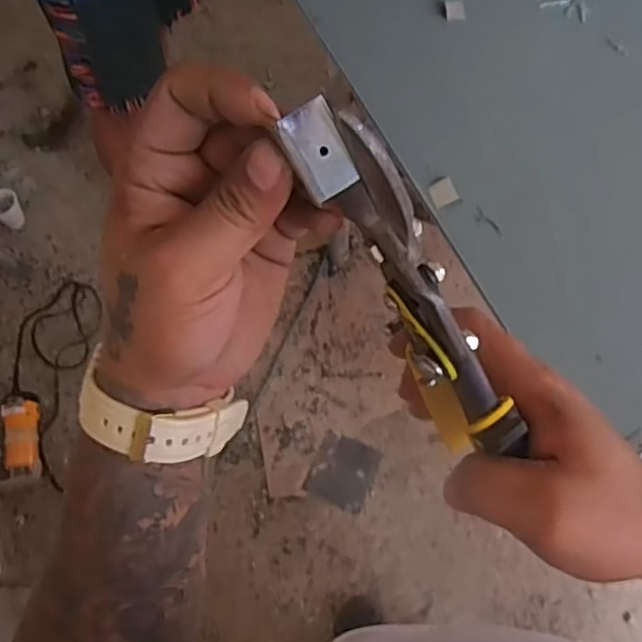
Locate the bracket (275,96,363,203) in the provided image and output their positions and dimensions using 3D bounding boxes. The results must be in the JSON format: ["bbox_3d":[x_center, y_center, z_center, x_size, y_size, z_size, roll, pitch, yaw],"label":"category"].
[{"bbox_3d":[0.000,-0.057,0.222,0.018,0.031,0.004,-27,25,3],"label":"bracket"}]

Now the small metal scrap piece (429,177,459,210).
[{"bbox_3d":[0.138,-0.145,0.747,0.027,0.011,0.028,-19,69,-8],"label":"small metal scrap piece"}]

